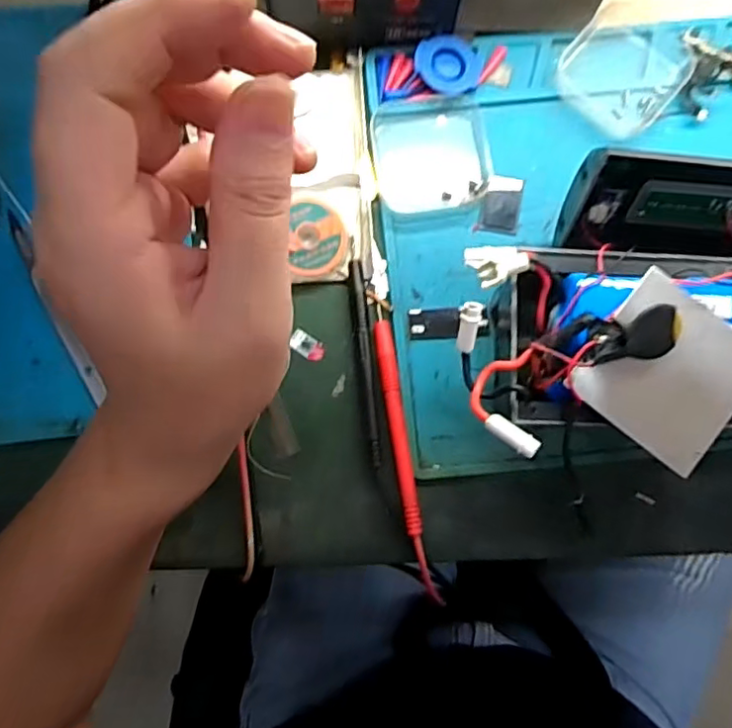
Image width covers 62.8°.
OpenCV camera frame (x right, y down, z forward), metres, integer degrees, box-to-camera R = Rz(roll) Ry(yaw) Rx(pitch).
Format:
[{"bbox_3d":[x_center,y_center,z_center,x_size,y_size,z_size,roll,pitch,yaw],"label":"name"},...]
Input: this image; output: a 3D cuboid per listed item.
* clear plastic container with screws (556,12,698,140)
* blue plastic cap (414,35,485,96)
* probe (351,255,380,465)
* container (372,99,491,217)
[{"bbox_3d":[0.149,-0.169,0.342,0.061,0.011,0.074,44,85,4],"label":"clear plastic container with screws"},{"bbox_3d":[0.046,-0.167,0.336,0.036,0.014,0.037,0,84,0],"label":"blue plastic cap"},{"bbox_3d":[0.000,-0.001,0.321,0.007,0.010,0.109,-5,84,-1],"label":"probe"},{"bbox_3d":[0.036,-0.119,0.338,0.060,0.015,0.065,-11,84,-1],"label":"container"}]

